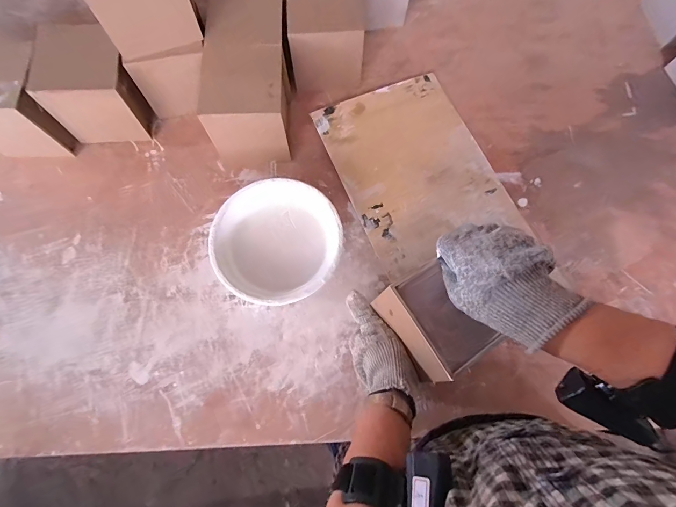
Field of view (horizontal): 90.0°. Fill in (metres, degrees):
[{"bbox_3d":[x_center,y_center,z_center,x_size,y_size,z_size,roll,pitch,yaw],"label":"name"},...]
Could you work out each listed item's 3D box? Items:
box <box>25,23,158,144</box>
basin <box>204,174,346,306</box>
[{"bbox_3d":[-0.350,-0.239,0.499,0.119,0.119,0.100,-8,75,-3],"label":"box"},{"bbox_3d":[-0.082,-0.015,0.471,0.169,0.058,0.167,0,75,-1],"label":"basin"}]

